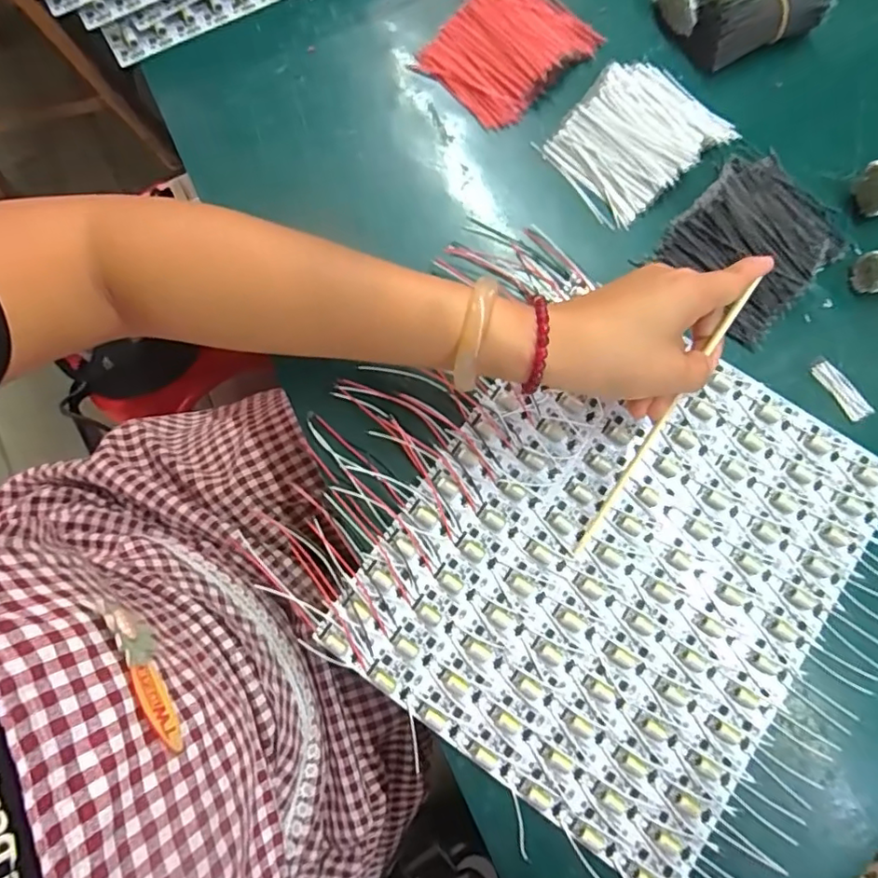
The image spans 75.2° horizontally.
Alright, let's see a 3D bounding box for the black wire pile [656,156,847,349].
[{"bbox_3d":[0.216,-0.135,0.387,0.114,0.016,0.093,-44,87,-2],"label":"black wire pile"}]

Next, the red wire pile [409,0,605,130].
[{"bbox_3d":[0.050,-0.291,0.419,0.090,0.022,0.108,44,88,3],"label":"red wire pile"}]

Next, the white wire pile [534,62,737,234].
[{"bbox_3d":[0.139,-0.214,0.397,0.112,0.019,0.088,-41,87,-1],"label":"white wire pile"}]

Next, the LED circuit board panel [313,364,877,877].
[{"bbox_3d":[0.106,0.071,0.344,0.242,0.010,0.280,34,81,7],"label":"LED circuit board panel"}]

